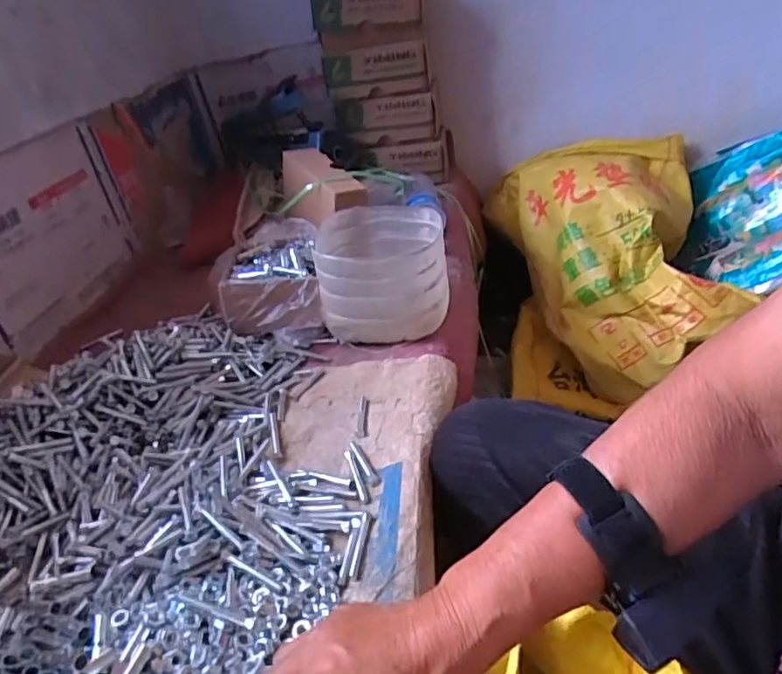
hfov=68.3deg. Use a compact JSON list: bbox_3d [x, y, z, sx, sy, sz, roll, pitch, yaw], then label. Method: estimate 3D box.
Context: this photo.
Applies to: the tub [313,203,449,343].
[{"bbox_3d":[-0.012,-0.076,0.710,0.148,0.119,0.148,-9,33,6],"label":"tub"}]

